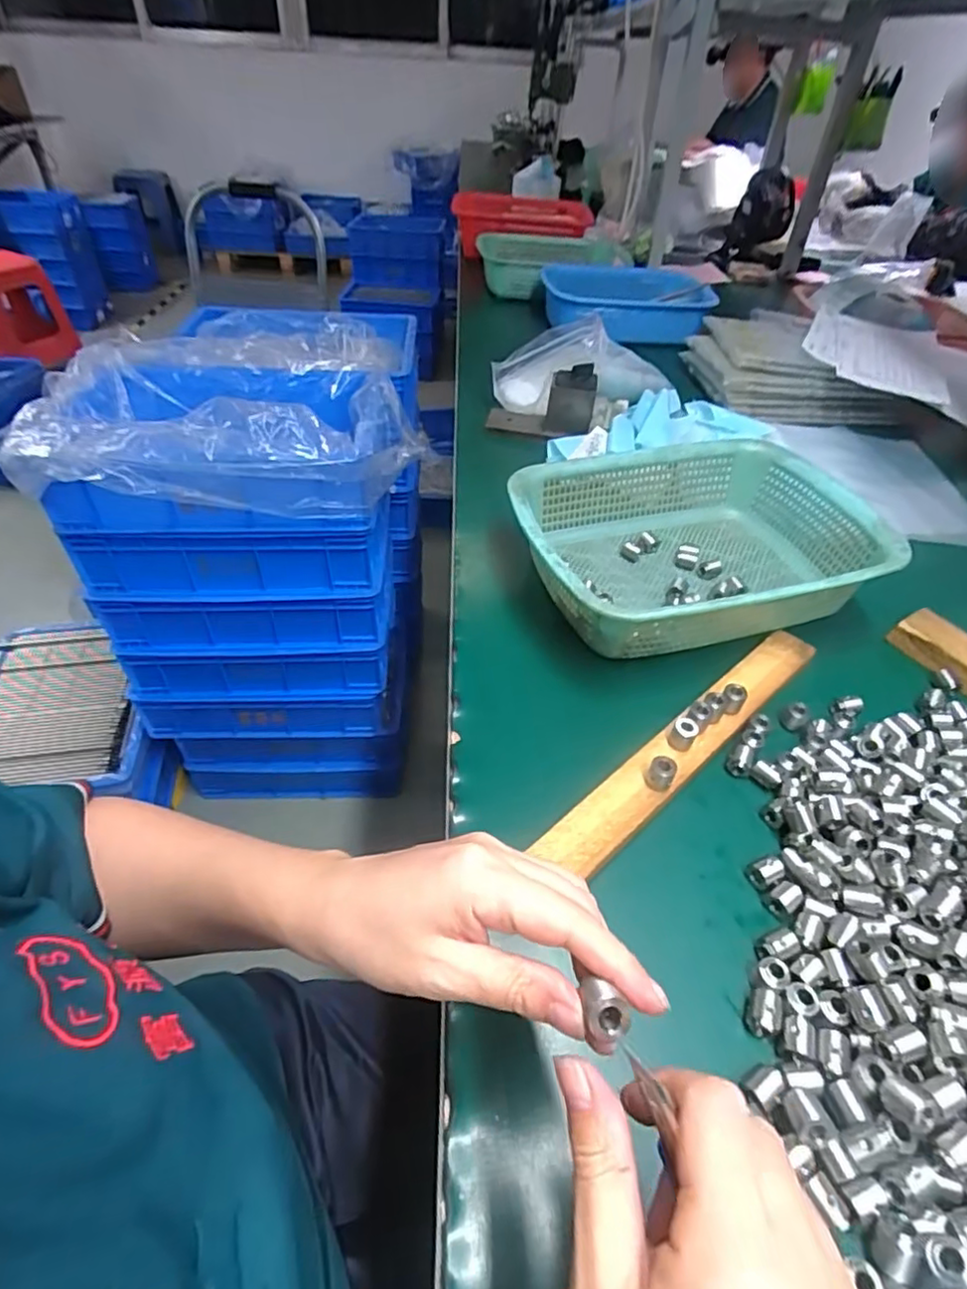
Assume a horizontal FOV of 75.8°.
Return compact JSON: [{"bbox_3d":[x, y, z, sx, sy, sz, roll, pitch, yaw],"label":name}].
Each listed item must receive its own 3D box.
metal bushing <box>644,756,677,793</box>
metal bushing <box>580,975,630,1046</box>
[{"bbox_3d":[0.112,0.083,0.395,0.016,0.023,0.013,30,50,25],"label":"metal bushing"},{"bbox_3d":[0.042,0.126,0.213,0.014,0.013,0.016,-5,44,-8],"label":"metal bushing"}]

